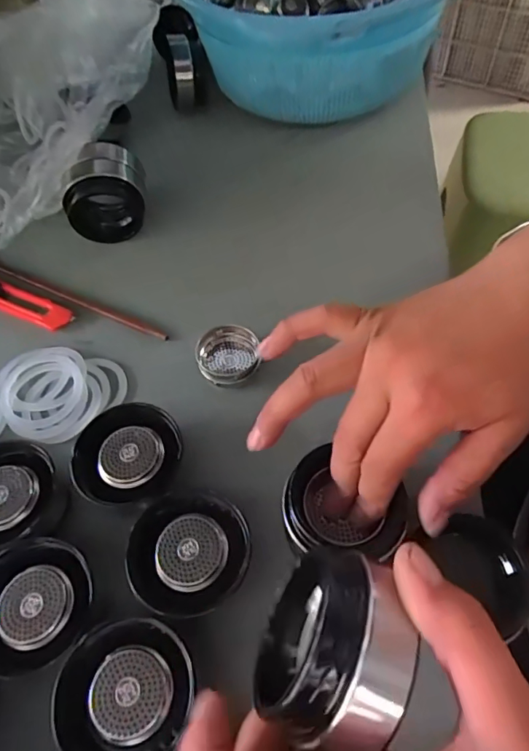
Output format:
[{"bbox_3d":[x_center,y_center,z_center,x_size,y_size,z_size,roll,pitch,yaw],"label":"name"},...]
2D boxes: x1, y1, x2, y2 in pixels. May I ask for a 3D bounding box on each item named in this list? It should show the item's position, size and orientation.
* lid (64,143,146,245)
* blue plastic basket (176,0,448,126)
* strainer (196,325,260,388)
[{"bbox_3d":[-0.136,-0.156,0.432,0.067,0.070,0.053,-9,58,-2],"label":"lid"},{"bbox_3d":[0.049,-0.371,0.519,0.285,0.122,0.287,27,63,19],"label":"blue plastic basket"},{"bbox_3d":[-0.026,-0.013,0.358,0.042,0.021,0.045,-2,58,3],"label":"strainer"}]

